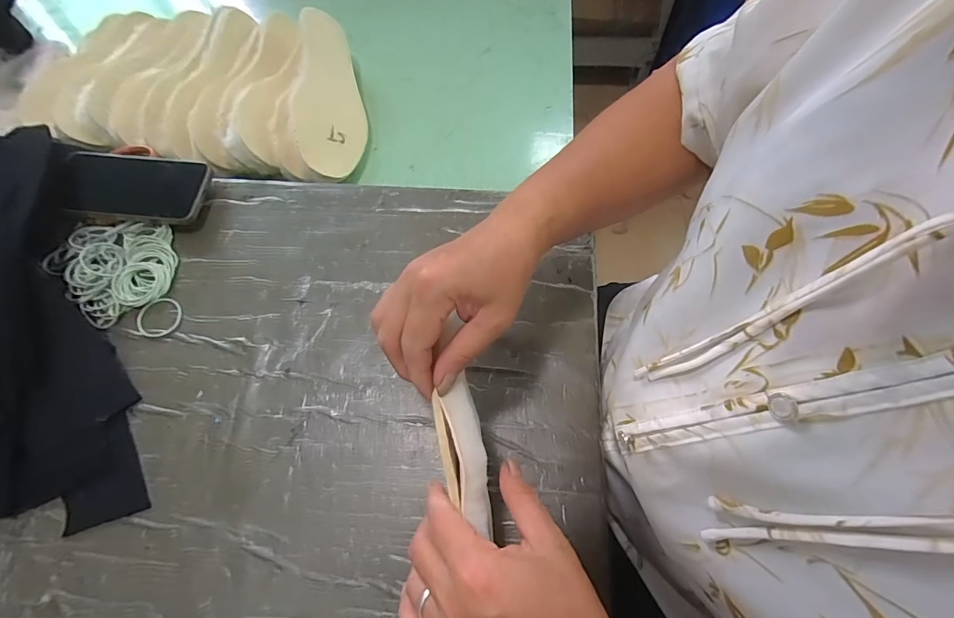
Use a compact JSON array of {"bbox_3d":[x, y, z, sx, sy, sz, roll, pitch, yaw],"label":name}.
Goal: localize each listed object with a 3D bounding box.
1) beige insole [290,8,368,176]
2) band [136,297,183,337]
[{"bbox_3d":[-0.187,-0.282,0.551,0.085,0.008,0.260,9,63,-32],"label":"beige insole"},{"bbox_3d":[-0.311,0.008,0.419,0.042,0.004,0.041,0,65,1],"label":"band"}]

